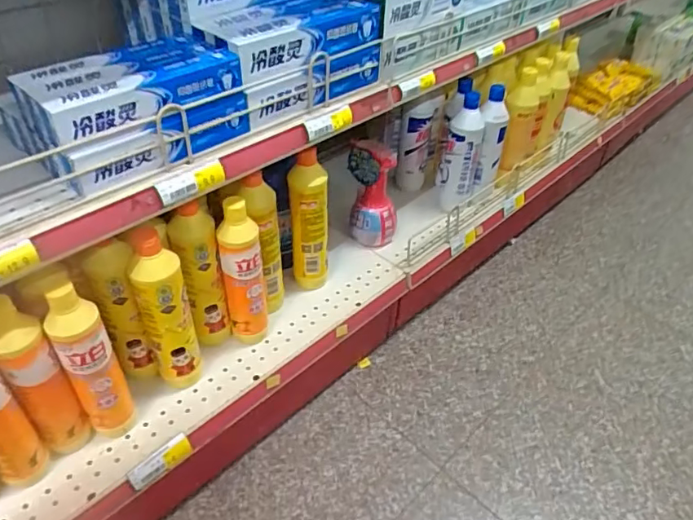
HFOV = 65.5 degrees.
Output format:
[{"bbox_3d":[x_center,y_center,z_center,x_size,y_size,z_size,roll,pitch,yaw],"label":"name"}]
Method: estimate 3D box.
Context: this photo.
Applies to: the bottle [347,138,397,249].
[{"bbox_3d":[0.046,-0.113,0.955,0.090,0.186,0.064,3,41,-1],"label":"bottle"}]

